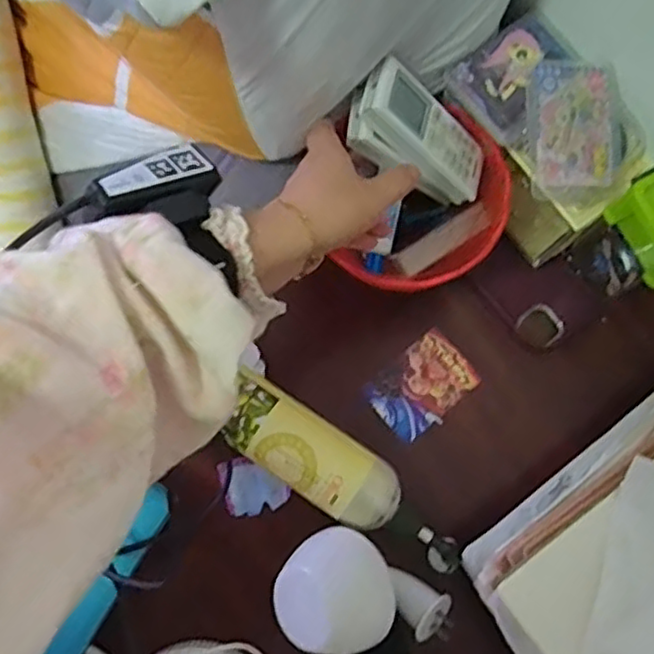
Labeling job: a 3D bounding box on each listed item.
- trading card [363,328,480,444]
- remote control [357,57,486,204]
[{"bbox_3d":[0.081,0.051,0.578,0.088,0.004,0.062,-41,82,-10],"label":"trading card"},{"bbox_3d":[0.076,-0.143,0.500,0.123,0.022,0.048,33,75,-35],"label":"remote control"}]

